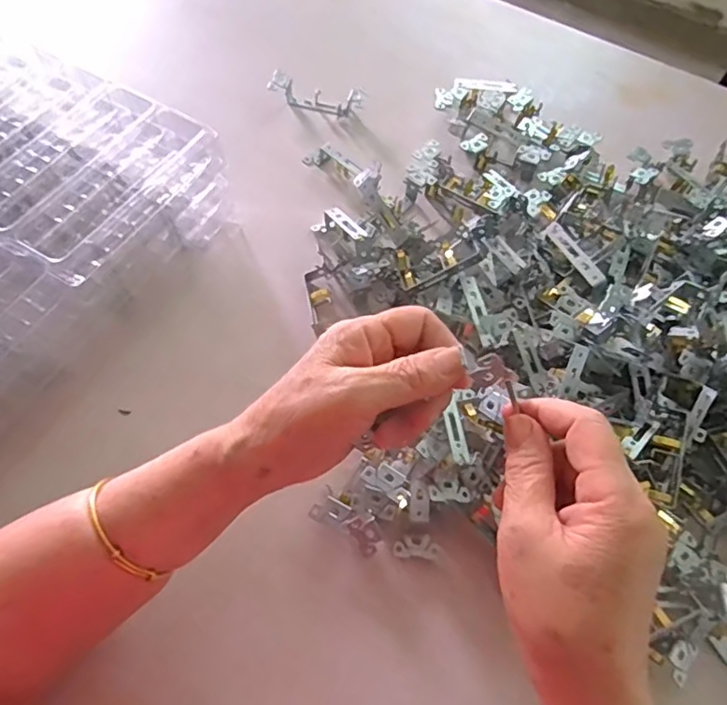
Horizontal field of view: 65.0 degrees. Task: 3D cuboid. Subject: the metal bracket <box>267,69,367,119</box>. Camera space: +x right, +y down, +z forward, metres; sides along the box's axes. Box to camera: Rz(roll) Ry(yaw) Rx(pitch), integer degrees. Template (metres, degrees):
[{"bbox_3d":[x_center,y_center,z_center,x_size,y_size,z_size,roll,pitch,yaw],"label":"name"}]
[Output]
[{"bbox_3d":[-0.051,-0.281,0.627,0.102,0.027,0.030,13,62,4],"label":"metal bracket"}]

